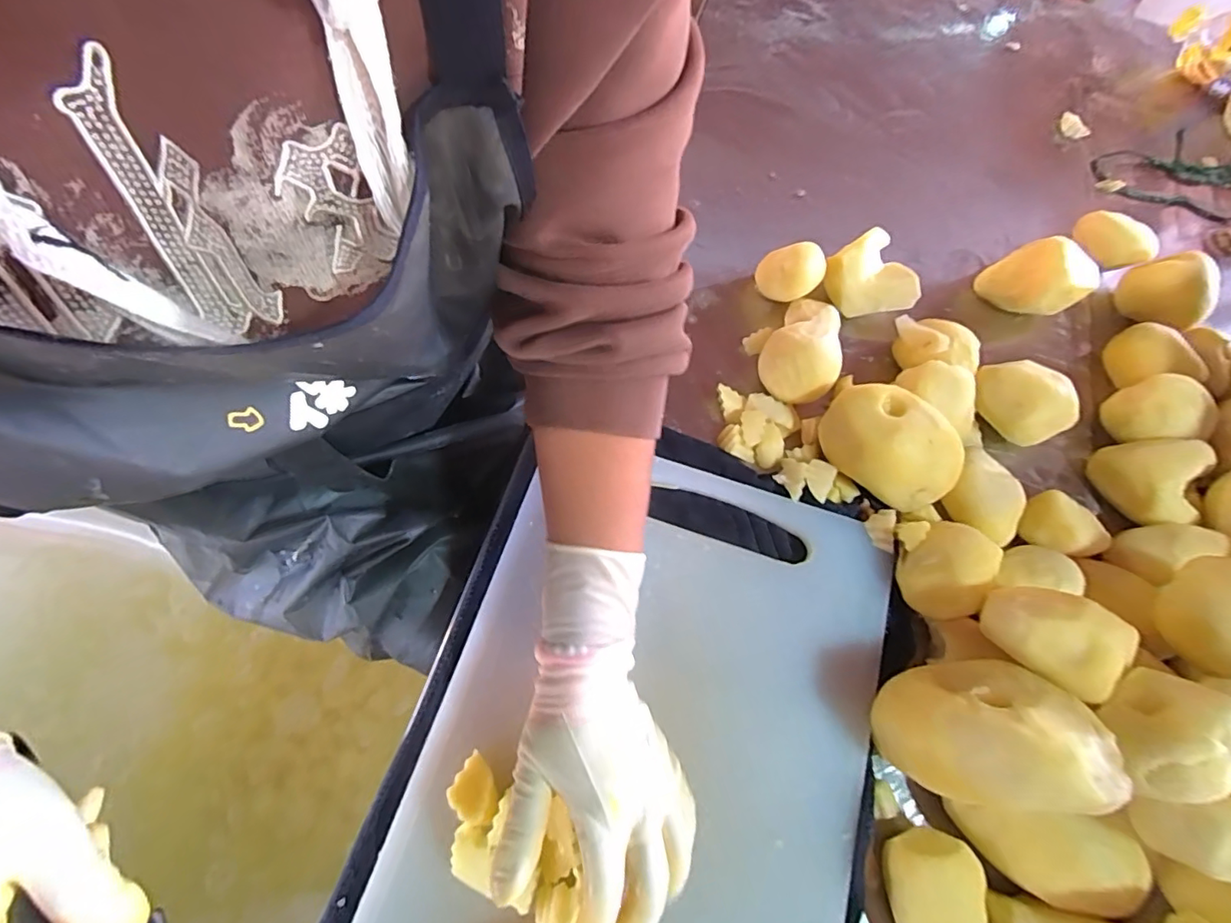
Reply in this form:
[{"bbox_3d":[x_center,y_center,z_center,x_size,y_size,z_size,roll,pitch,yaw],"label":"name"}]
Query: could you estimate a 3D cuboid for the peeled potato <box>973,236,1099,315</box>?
[{"bbox_3d":[0.383,-0.164,0.486,0.074,0.056,0.062,-13,68,-8],"label":"peeled potato"}]

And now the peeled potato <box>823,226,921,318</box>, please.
[{"bbox_3d":[0.227,-0.161,0.482,0.070,0.041,0.070,1,69,-4],"label":"peeled potato"}]

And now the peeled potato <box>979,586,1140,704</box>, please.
[{"bbox_3d":[0.266,0.105,0.327,0.069,0.043,0.056,24,69,5],"label":"peeled potato"}]

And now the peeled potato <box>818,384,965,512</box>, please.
[{"bbox_3d":[0.210,-0.014,0.411,0.104,0.053,0.075,26,68,9],"label":"peeled potato"}]

